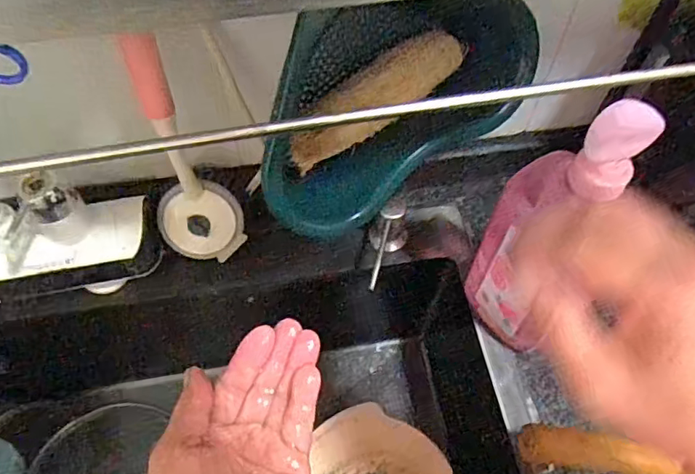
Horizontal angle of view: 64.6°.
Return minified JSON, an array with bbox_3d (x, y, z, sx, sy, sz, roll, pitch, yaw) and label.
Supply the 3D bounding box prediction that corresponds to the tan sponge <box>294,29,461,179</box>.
[{"bbox_3d":[0.019,-0.104,0.401,0.150,0.031,0.041,-36,65,-20],"label":"tan sponge"}]

